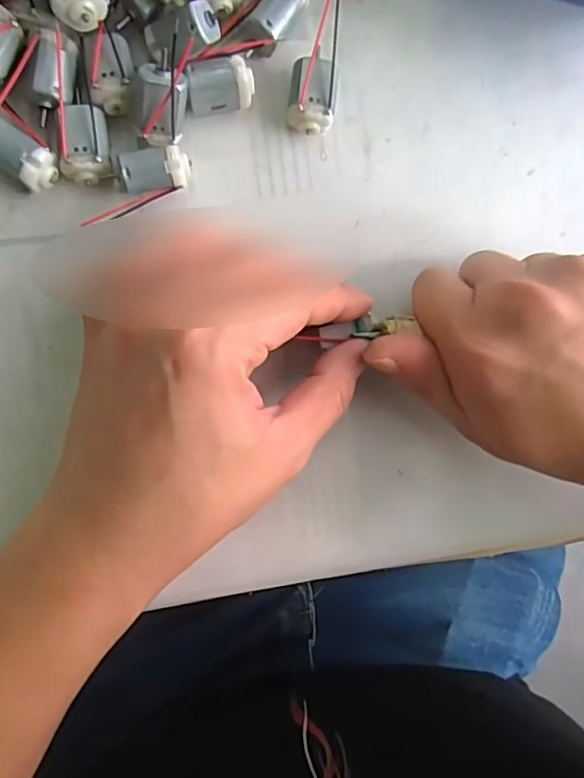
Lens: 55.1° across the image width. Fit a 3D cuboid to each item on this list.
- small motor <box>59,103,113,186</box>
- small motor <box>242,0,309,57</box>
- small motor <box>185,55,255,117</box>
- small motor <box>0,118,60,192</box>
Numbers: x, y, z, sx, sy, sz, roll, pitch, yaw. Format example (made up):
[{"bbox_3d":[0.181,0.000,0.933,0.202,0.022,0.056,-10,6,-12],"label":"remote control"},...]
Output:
[{"bbox_3d":[-0.082,-0.096,0.223,0.018,0.016,0.028,-4,93,-8],"label":"small motor"},{"bbox_3d":[-0.007,-0.151,0.229,0.014,0.014,0.031,39,100,-8],"label":"small motor"},{"bbox_3d":[-0.029,-0.122,0.228,0.027,0.020,0.016,-13,94,-8],"label":"small motor"},{"bbox_3d":[-0.106,-0.091,0.218,0.029,0.019,0.016,39,87,-8],"label":"small motor"}]

